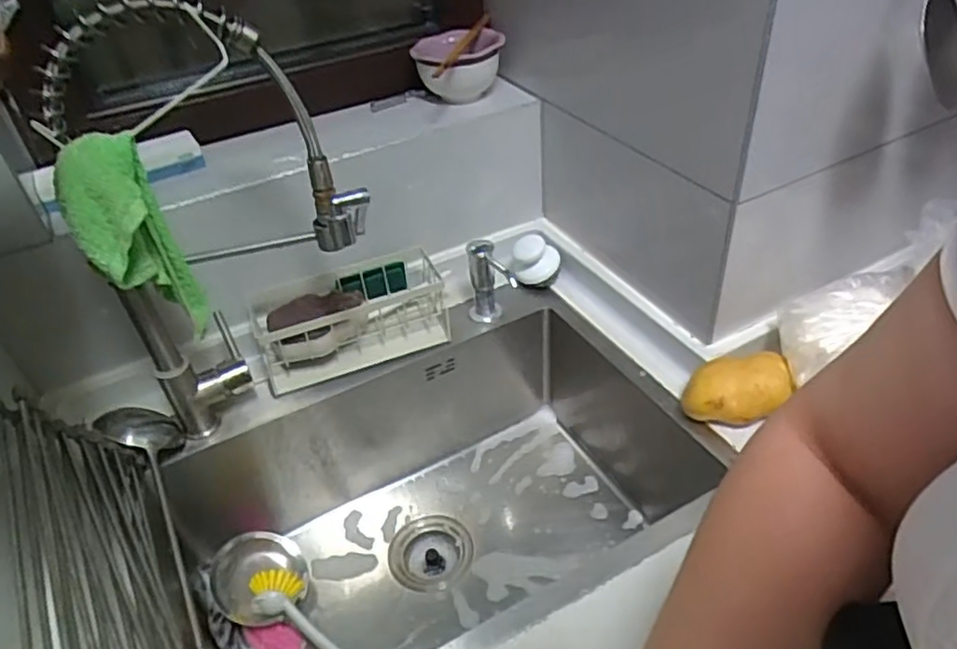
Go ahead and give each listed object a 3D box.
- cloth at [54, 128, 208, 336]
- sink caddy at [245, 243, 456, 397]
[{"bbox_3d":[-0.300,-0.065,0.573,0.067,0.190,0.060,-14,39,-11],"label":"cloth"},{"bbox_3d":[-0.166,-0.011,0.850,0.234,0.093,0.117,-18,40,-16],"label":"sink caddy"}]

